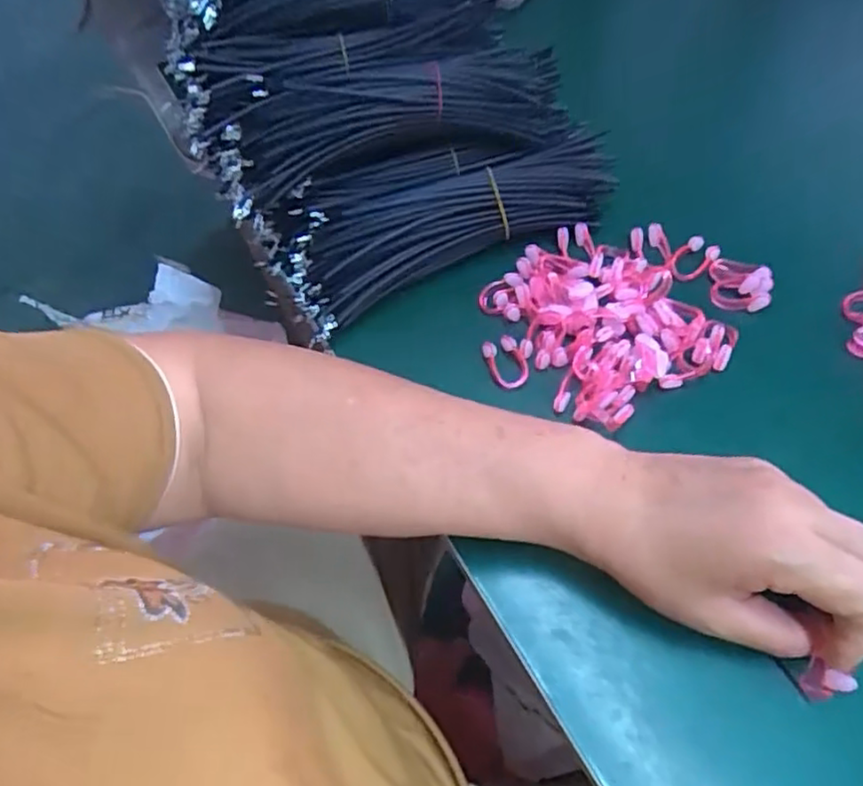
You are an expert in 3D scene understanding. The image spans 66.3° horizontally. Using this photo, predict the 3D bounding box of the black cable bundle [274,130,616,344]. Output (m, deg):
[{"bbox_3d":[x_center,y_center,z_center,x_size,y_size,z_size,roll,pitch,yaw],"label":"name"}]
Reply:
[{"bbox_3d":[0.013,-0.124,0.441,0.233,0.042,0.078,-24,60,-8],"label":"black cable bundle"}]

